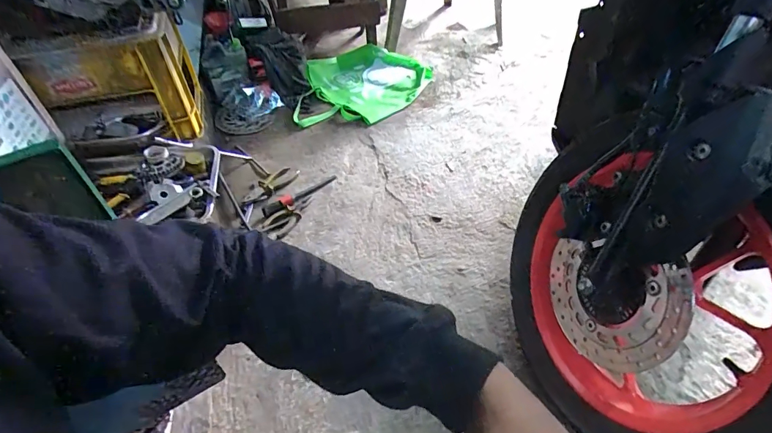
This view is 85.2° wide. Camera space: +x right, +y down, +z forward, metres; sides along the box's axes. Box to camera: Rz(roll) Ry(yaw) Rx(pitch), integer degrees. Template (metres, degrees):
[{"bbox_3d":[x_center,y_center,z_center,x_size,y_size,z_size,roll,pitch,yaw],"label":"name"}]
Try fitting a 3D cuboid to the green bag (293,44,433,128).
[{"bbox_3d":[-0.068,-0.464,1.452,0.478,0.101,0.401,-7,48,-3],"label":"green bag"}]

